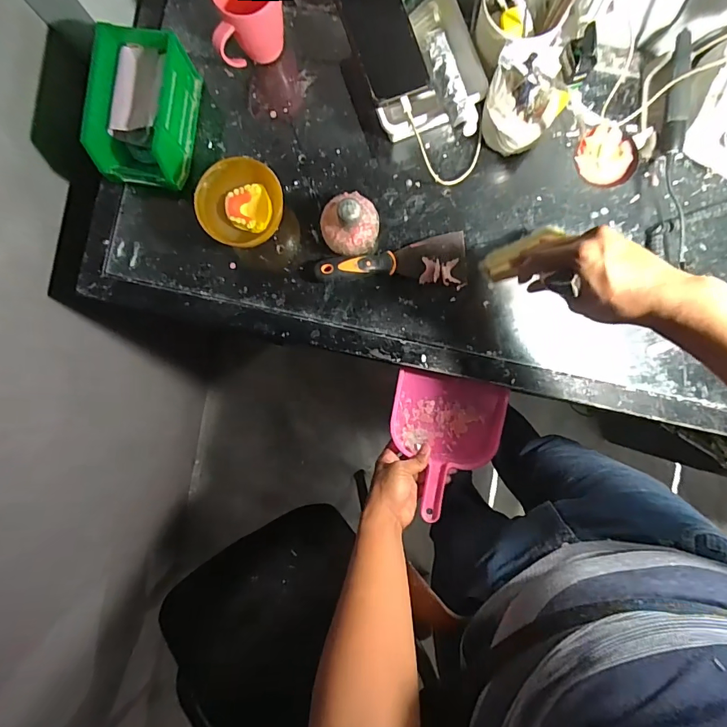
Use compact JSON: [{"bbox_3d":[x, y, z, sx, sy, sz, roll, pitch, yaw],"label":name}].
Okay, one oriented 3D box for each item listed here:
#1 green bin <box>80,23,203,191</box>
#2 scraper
[{"bbox_3d":[-0.287,-0.329,0.568,0.102,0.078,0.174,8,89,1],"label":"green bin"},{"bbox_3d":[0.040,-0.139,0.592,0.201,0.023,0.067,-4,89,1],"label":"scraper"}]

